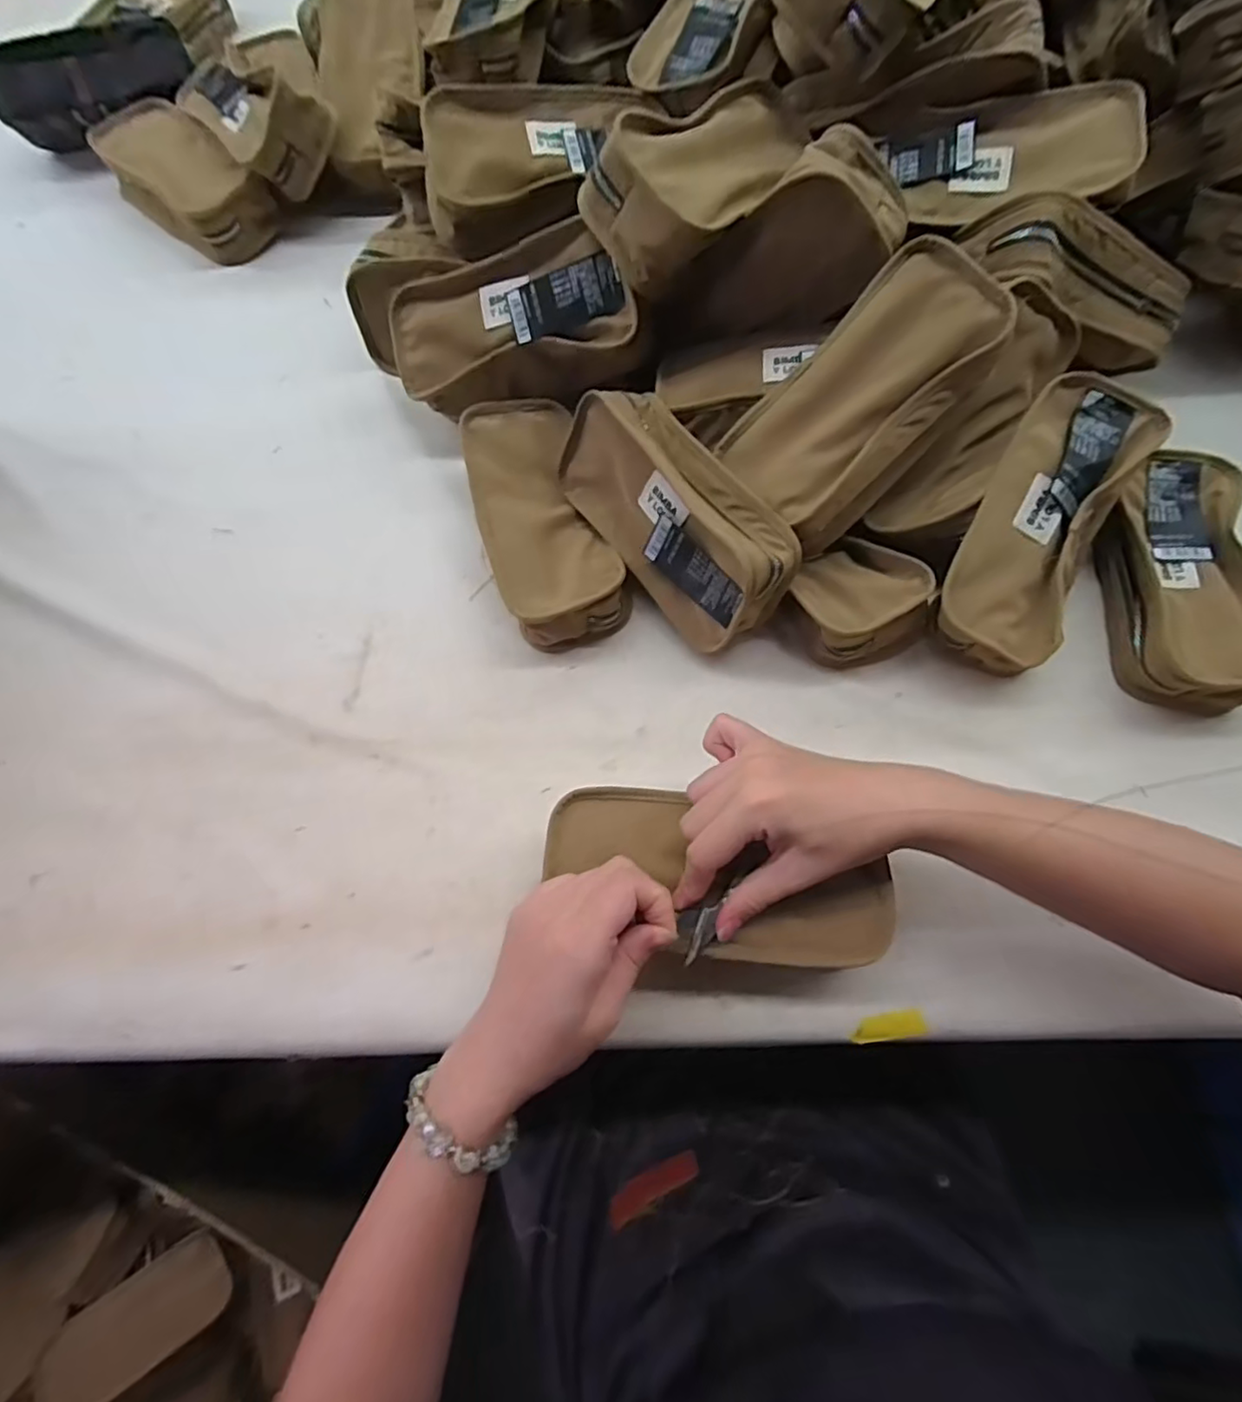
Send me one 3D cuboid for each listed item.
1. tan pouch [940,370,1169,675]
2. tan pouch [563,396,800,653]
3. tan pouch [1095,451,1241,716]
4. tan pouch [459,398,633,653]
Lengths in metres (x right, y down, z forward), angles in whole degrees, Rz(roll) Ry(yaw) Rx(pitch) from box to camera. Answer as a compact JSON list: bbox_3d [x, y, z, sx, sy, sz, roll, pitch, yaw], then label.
[{"bbox_3d":[0.280,-0.116,0.425,0.088,0.056,0.196,28,88,10],"label":"tan pouch"},{"bbox_3d":[0.033,-0.129,0.441,0.053,0.091,0.191,-31,72,-32],"label":"tan pouch"},{"bbox_3d":[0.391,-0.086,0.442,0.081,0.053,0.185,4,68,2],"label":"tan pouch"},{"bbox_3d":[-0.059,-0.134,0.471,0.085,0.051,0.193,-17,69,-6],"label":"tan pouch"}]

